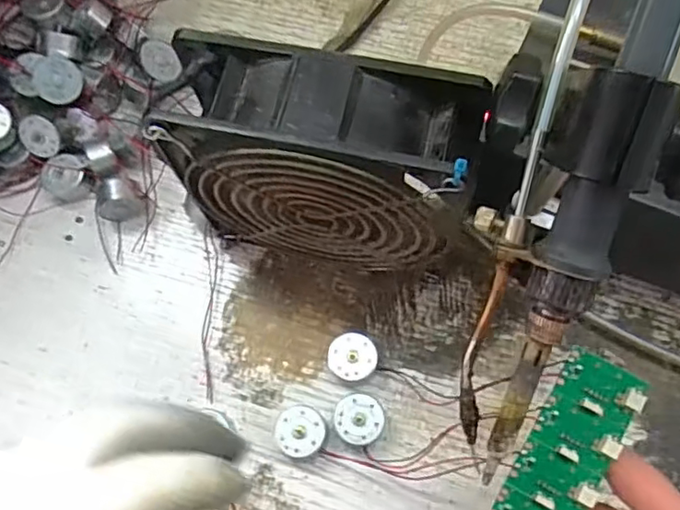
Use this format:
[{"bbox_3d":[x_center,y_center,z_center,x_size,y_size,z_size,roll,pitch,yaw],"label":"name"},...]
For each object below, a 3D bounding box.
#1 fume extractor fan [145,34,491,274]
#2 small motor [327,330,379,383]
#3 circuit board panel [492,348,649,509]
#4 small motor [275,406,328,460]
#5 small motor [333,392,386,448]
[{"bbox_3d":[-0.009,-0.033,0.266,0.124,0.120,0.049,11,72,6],"label":"fume extractor fan"},{"bbox_3d":[0.007,0.050,0.294,0.024,0.015,0.024,-1,71,2],"label":"small motor"},{"bbox_3d":[0.072,0.102,0.226,0.030,0.006,0.138,29,86,11],"label":"circuit board panel"},{"bbox_3d":[-0.018,0.083,0.283,0.023,0.014,0.023,9,72,6],"label":"small motor"},{"bbox_3d":[0.009,0.078,0.284,0.023,0.014,0.024,10,72,6],"label":"small motor"}]

